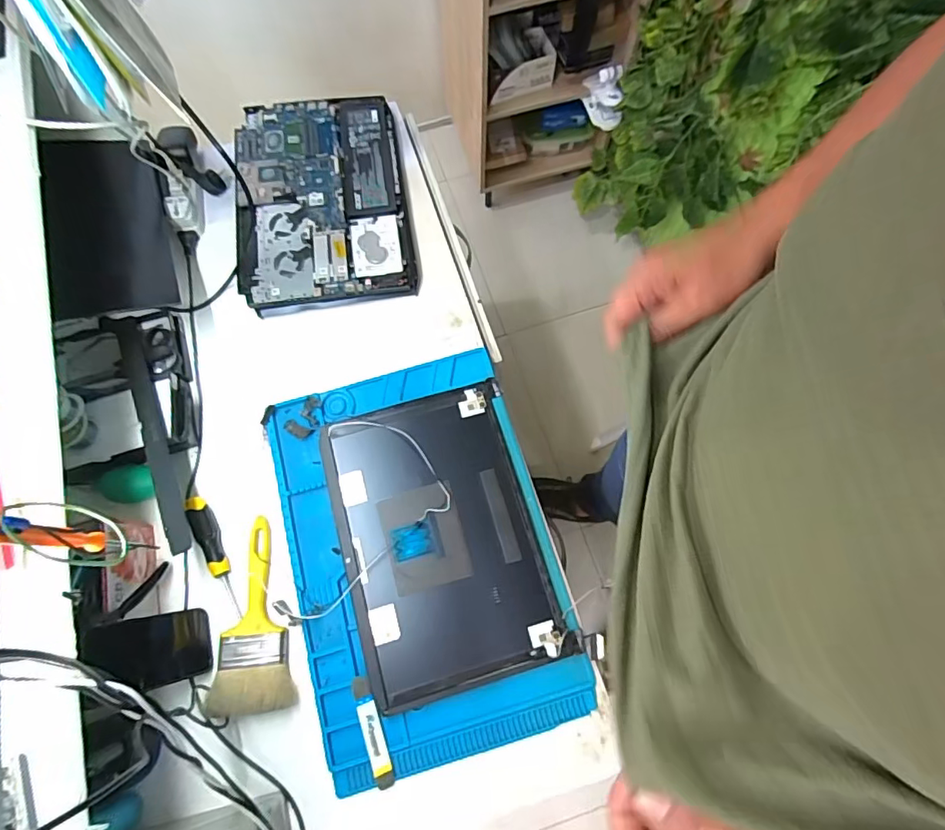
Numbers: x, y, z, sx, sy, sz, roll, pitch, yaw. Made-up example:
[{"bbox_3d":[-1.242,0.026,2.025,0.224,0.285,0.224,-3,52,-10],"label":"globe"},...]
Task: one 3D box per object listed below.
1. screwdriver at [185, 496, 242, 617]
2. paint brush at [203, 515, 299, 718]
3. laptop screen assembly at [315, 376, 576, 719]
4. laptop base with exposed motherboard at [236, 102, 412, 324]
[{"bbox_3d":[-0.322,0.171,0.631,0.022,0.032,0.158,-24,73,-6],"label":"screwdriver"},{"bbox_3d":[-0.255,0.234,0.613,0.084,0.033,0.214,-3,72,1],"label":"paint brush"},{"bbox_3d":[-0.044,0.149,0.648,0.238,0.013,0.352,-17,72,-3],"label":"laptop screen assembly"},{"bbox_3d":[-0.238,-0.339,0.800,0.255,0.027,0.369,-10,72,-1],"label":"laptop base with exposed motherboard"}]

